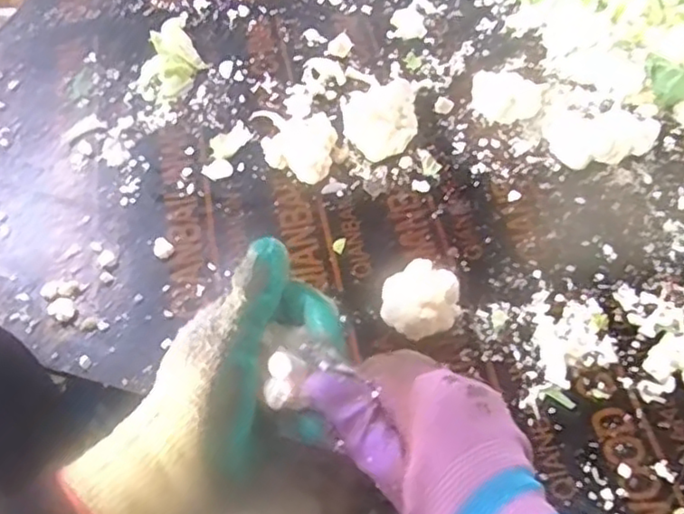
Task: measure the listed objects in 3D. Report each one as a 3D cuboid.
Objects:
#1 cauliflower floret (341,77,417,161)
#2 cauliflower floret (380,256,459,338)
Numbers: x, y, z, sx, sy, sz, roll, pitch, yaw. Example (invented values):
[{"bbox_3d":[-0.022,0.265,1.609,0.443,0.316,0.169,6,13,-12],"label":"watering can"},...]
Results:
[{"bbox_3d":[0.038,-0.121,0.616,0.069,0.053,0.057,-18,58,-14],"label":"cauliflower floret"},{"bbox_3d":[0.058,0.036,0.512,0.055,0.051,0.050,1,56,-1],"label":"cauliflower floret"}]

